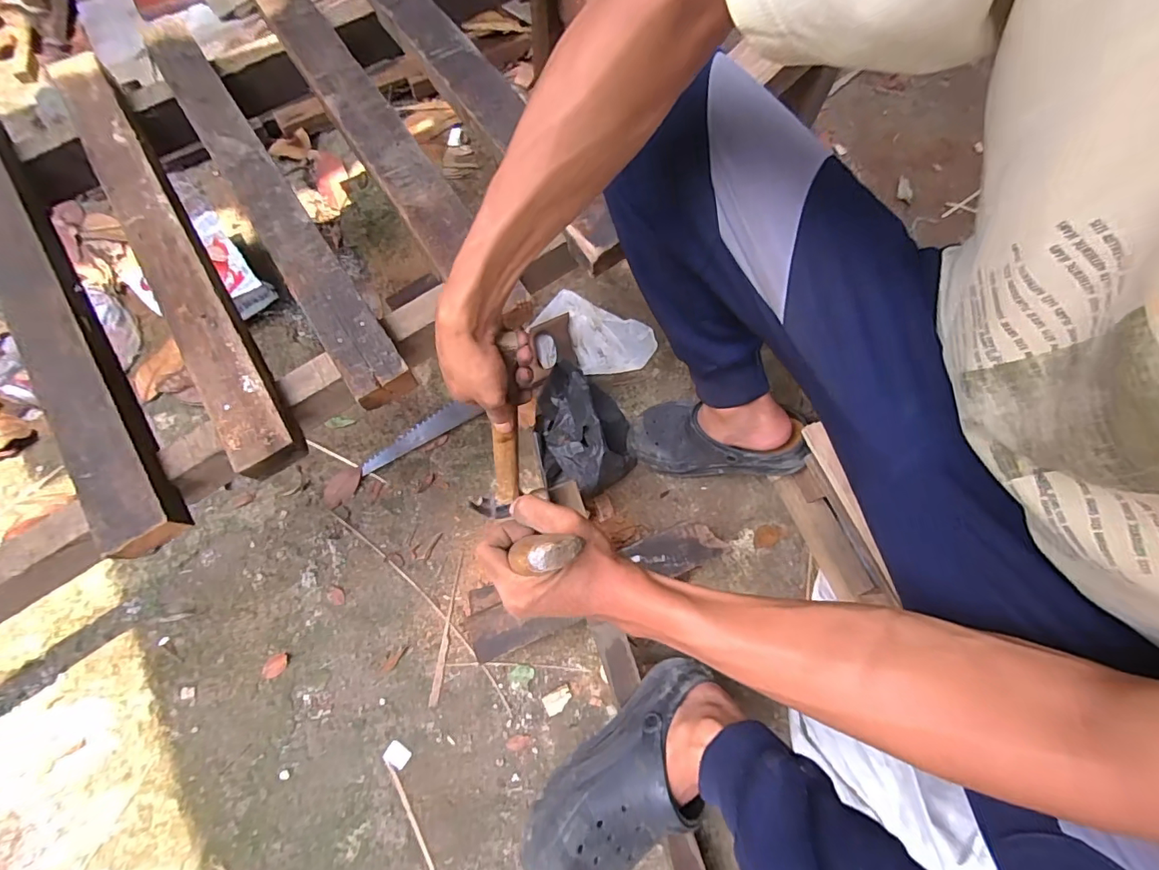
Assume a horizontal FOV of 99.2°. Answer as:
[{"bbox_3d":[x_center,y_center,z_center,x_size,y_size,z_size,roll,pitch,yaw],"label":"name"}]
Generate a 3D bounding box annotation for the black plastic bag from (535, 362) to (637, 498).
[{"bbox_3d":[0.007,-0.012,0.755,0.144,0.119,0.213,-7,70,-3],"label":"black plastic bag"}]

